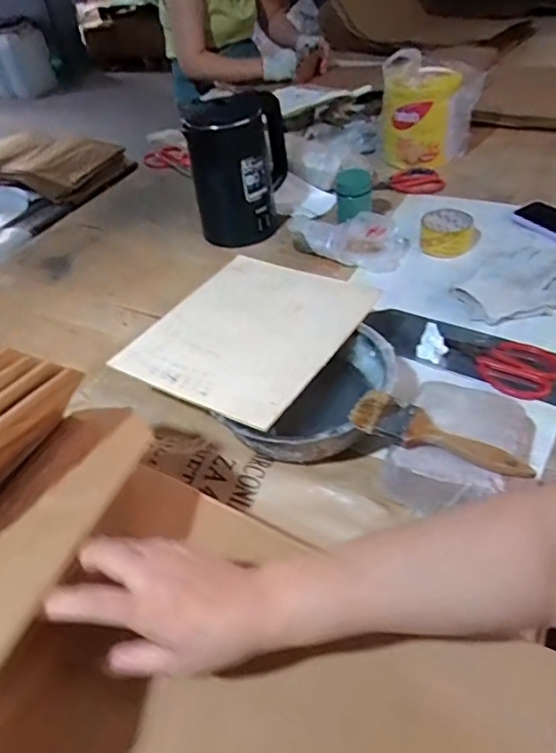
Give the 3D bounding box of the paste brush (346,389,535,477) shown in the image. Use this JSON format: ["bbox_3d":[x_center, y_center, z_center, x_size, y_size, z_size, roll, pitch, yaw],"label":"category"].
[{"bbox_3d":[0.155,0.060,0.544,0.171,0.012,0.045,24,66,21],"label":"paste brush"}]

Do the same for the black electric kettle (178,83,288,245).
[{"bbox_3d":[-0.070,-0.385,1.019,0.168,0.232,0.157,-4,41,3],"label":"black electric kettle"}]

